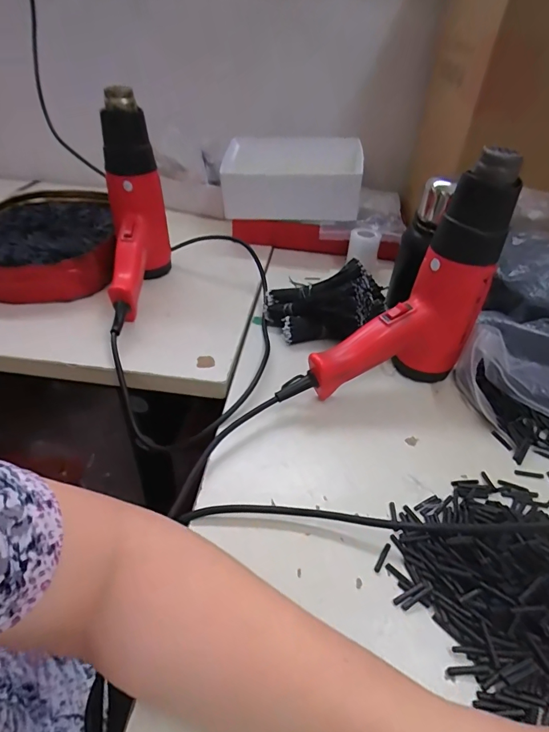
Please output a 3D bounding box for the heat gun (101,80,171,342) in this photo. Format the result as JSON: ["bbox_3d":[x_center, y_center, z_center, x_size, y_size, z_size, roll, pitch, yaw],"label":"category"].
[{"bbox_3d":[-0.179,-0.188,0.537,0.066,0.239,0.214,-4,41,-9],"label":"heat gun"}]

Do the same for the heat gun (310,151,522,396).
[{"bbox_3d":[0.134,-0.063,0.417,0.177,0.232,0.069,-22,47,-28],"label":"heat gun"}]

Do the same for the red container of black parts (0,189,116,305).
[{"bbox_3d":[-0.379,-0.204,0.683,0.225,0.059,0.315,-11,42,-17],"label":"red container of black parts"}]

